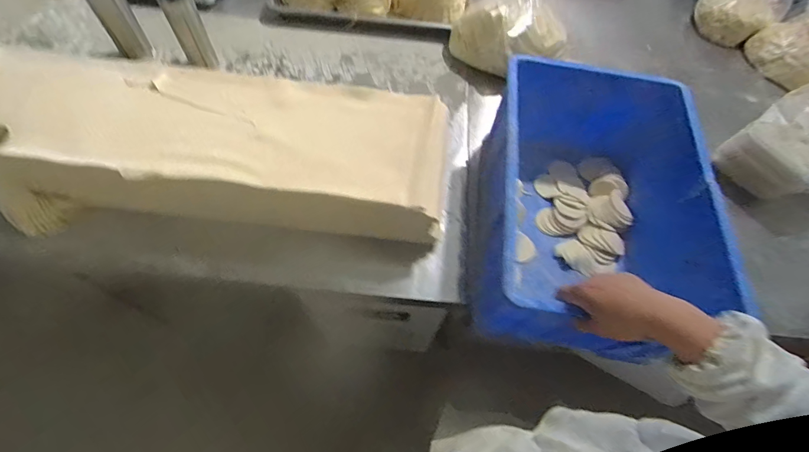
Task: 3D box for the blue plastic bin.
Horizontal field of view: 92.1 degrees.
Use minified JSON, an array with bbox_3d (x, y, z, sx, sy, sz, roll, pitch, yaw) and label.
[{"bbox_3d":[0.370,-0.058,0.766,0.395,0.222,0.515,7,62,0],"label":"blue plastic bin"}]

